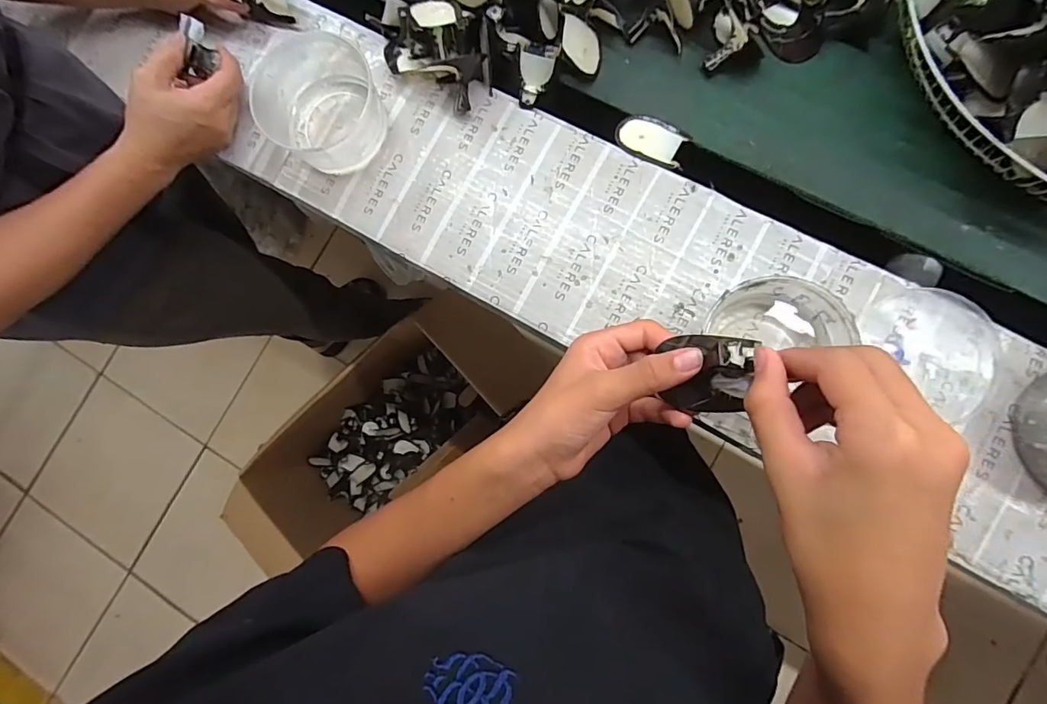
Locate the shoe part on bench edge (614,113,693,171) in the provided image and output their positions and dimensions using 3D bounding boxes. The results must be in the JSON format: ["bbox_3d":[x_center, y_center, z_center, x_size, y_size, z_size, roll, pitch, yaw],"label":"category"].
[{"bbox_3d":[0.126,-0.208,0.484,0.069,0.013,0.052,23,86,8],"label":"shoe part on bench edge"}]

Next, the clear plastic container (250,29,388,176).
[{"bbox_3d":[-0.190,-0.238,0.483,0.112,0.060,0.102,-1,83,6],"label":"clear plastic container"}]

